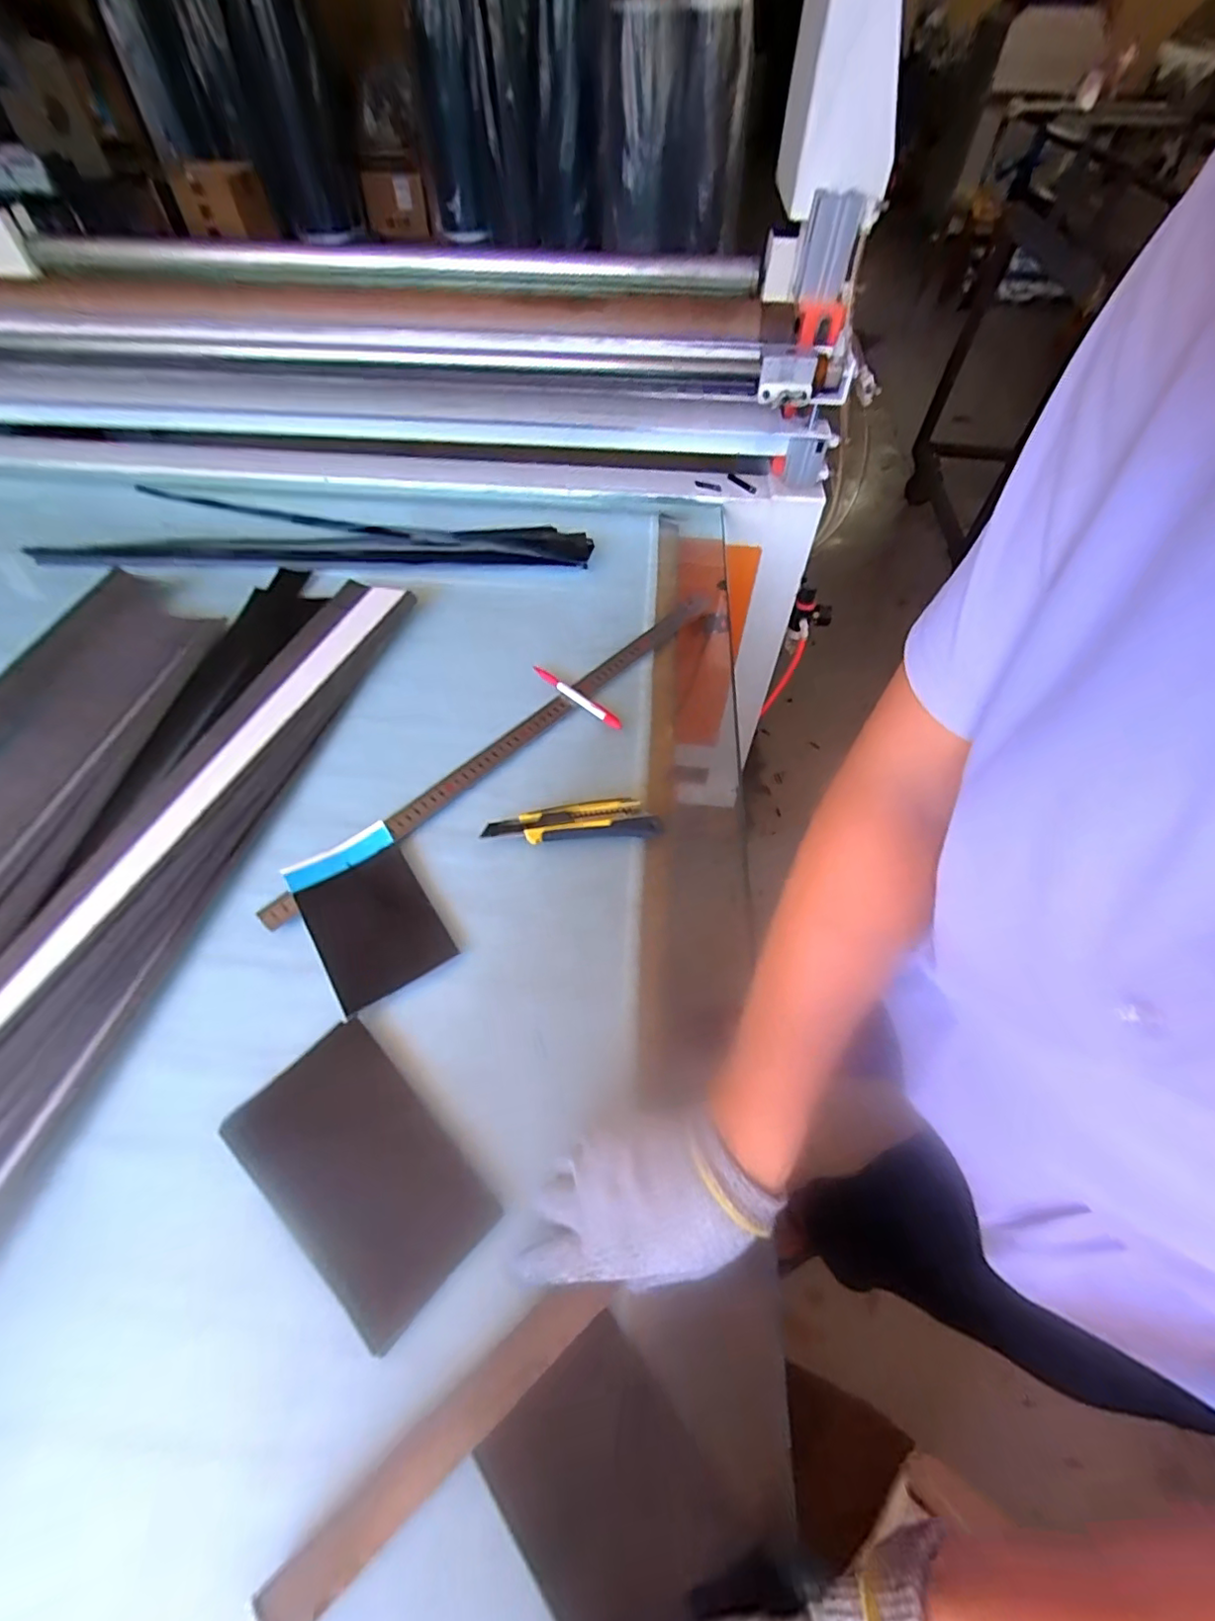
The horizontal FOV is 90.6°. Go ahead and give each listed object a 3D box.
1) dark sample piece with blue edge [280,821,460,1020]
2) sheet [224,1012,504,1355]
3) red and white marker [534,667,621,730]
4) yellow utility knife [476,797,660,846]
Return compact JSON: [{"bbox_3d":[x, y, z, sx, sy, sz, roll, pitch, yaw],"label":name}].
[{"bbox_3d":[-0.205,0.087,0.513,0.095,0.019,0.151,-30,58,-18],"label":"dark sample piece with blue edge"},{"bbox_3d":[-0.166,0.238,0.403,0.177,0.005,0.103,36,65,22],"label":"sheet"},{"bbox_3d":[-0.035,-0.127,0.667,0.134,0.013,0.011,37,63,26],"label":"red and white marker"},{"bbox_3d":[-0.034,0.012,0.560,0.159,0.021,0.038,-5,54,-1],"label":"yellow utility knife"}]

